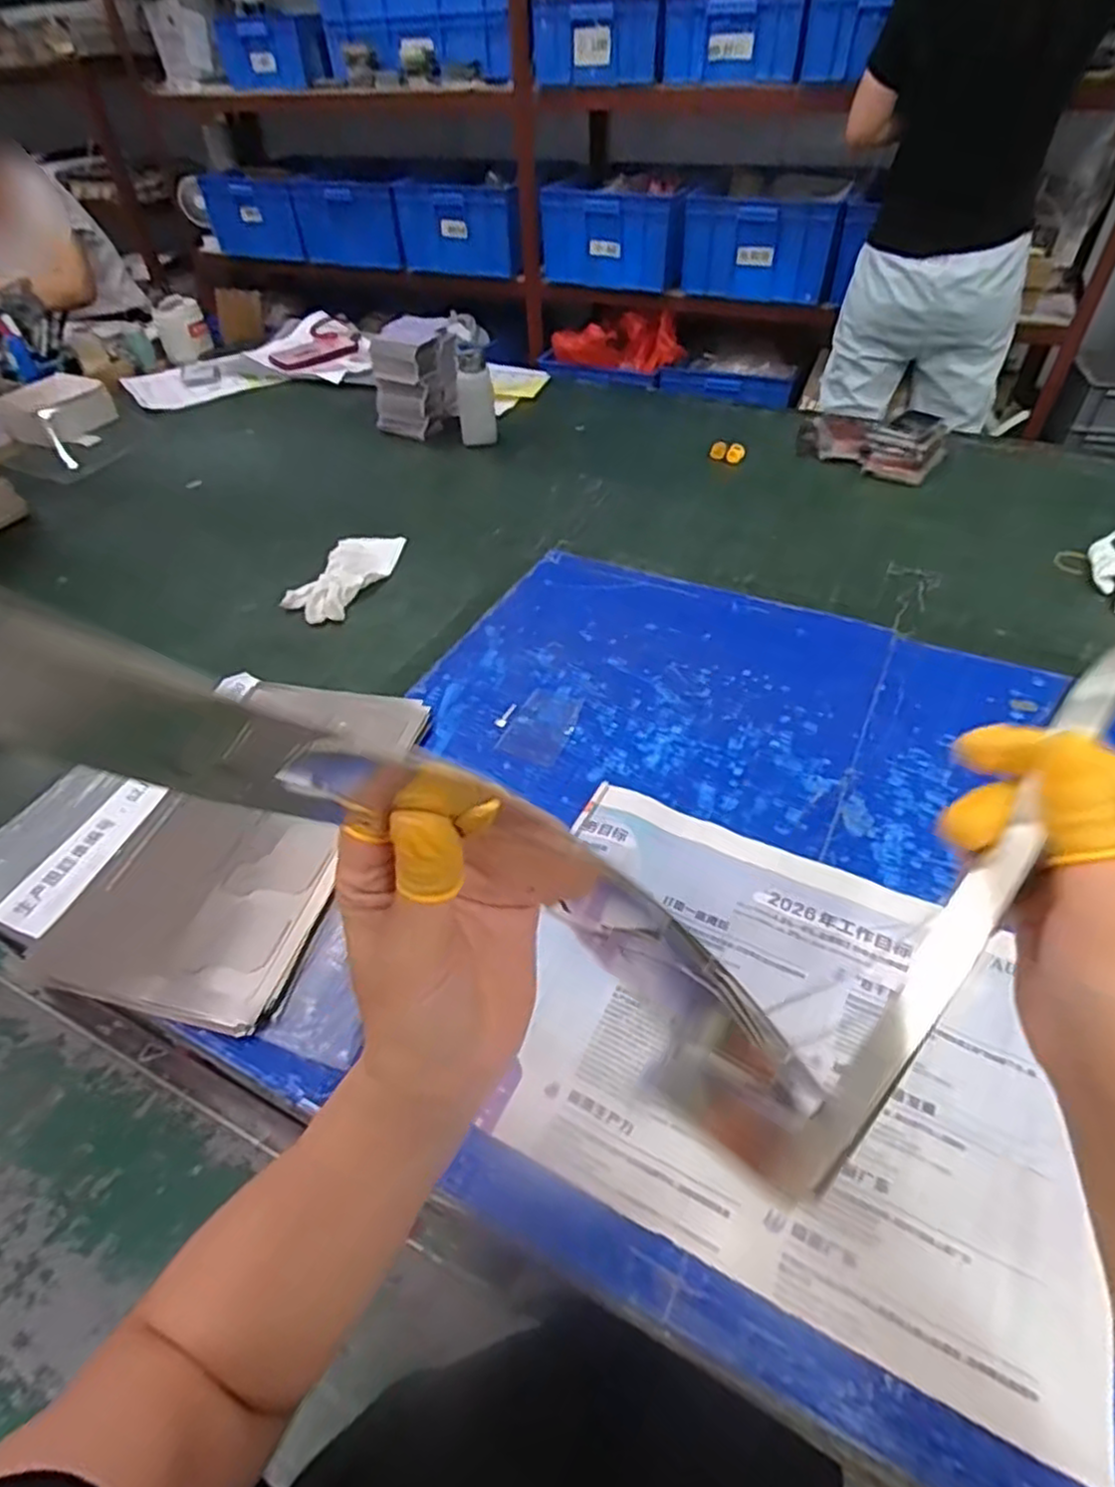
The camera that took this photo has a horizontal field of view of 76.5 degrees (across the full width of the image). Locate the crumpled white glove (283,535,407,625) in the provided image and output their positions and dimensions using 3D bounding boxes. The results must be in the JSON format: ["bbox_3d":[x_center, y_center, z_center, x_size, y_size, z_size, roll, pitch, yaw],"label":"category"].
[{"bbox_3d":[-0.249,-0.200,0.841,0.080,0.020,0.177,11,48,15],"label":"crumpled white glove"}]

